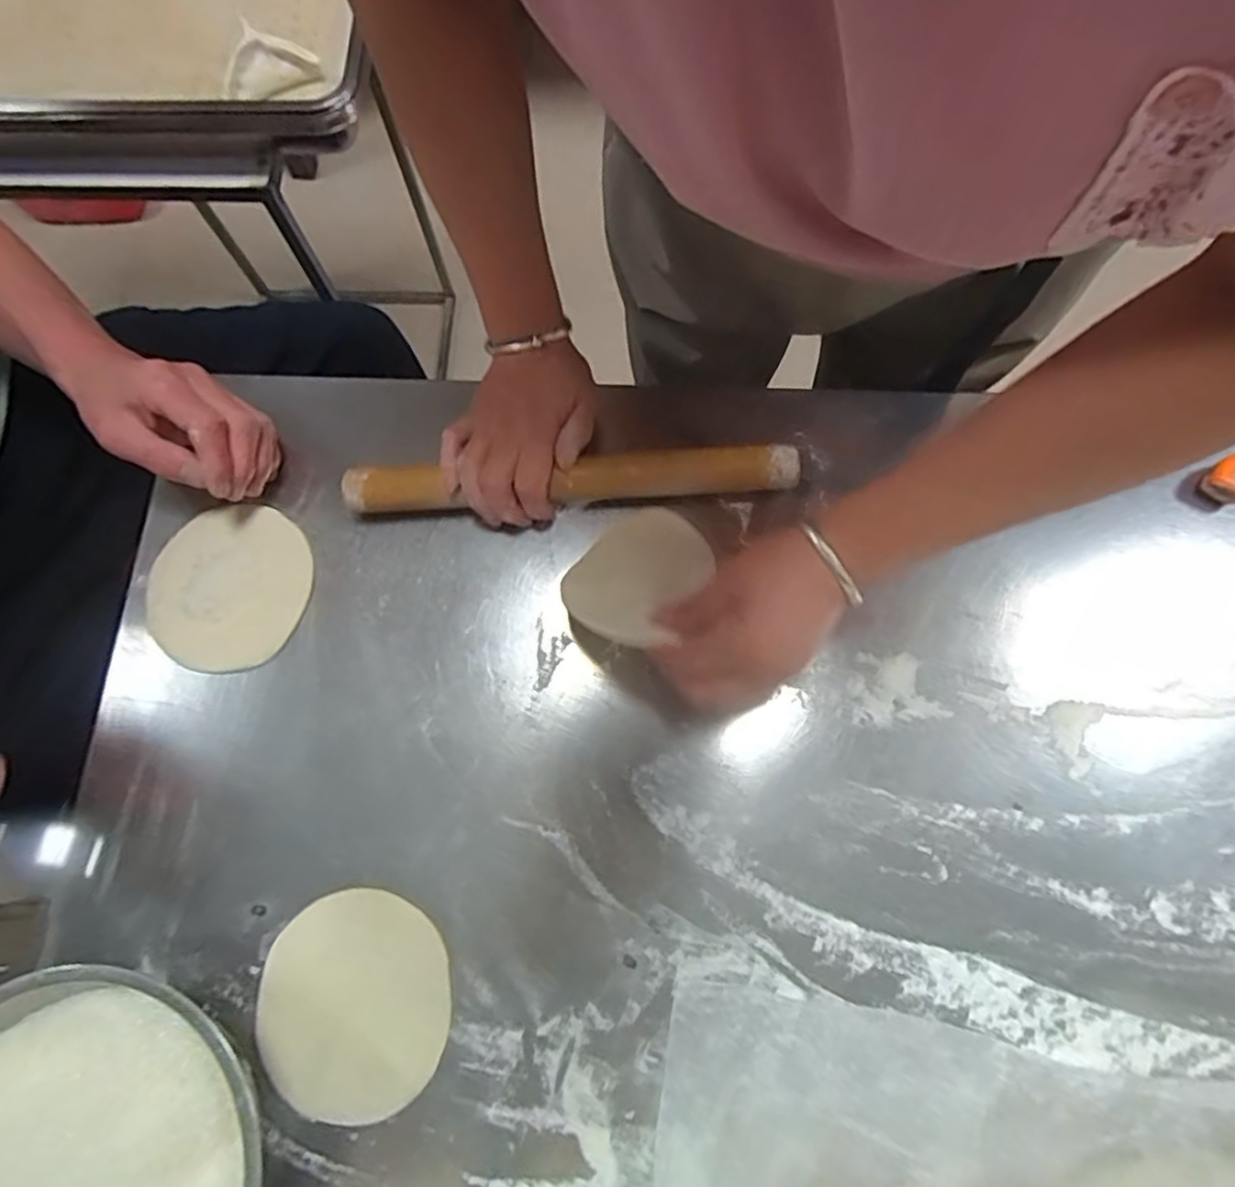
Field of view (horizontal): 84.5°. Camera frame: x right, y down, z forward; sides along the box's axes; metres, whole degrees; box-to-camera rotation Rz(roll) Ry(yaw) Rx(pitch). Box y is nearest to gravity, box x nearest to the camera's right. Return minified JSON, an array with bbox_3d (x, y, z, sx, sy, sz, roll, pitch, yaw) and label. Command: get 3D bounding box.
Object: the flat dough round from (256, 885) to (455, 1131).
[{"bbox_3d":[-0.156,0.238,0.396,0.108,0.021,0.115,0,74,1],"label":"flat dough round"}]

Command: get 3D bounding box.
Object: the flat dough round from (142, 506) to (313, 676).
[{"bbox_3d":[-0.272,-0.006,0.475,0.106,0.005,0.117,5,77,-1],"label":"flat dough round"}]

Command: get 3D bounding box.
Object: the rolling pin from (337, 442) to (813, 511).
[{"bbox_3d":[-0.032,-0.079,0.475,0.309,0.023,0.029,-3,74,0],"label":"rolling pin"}]

